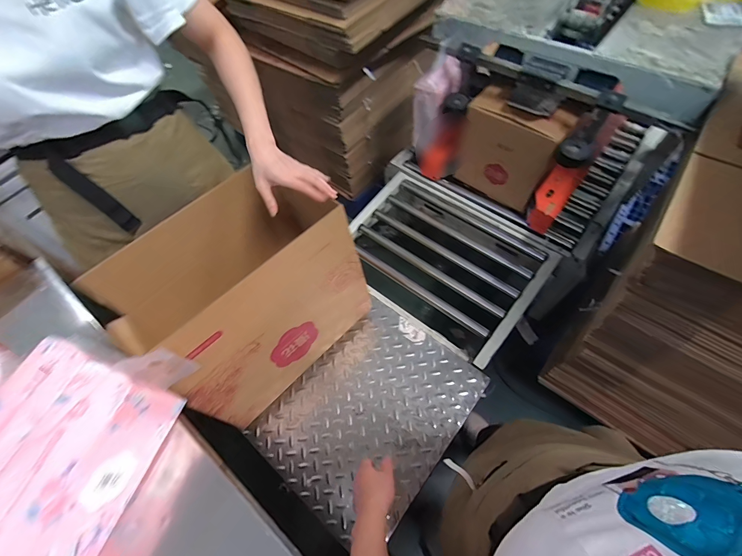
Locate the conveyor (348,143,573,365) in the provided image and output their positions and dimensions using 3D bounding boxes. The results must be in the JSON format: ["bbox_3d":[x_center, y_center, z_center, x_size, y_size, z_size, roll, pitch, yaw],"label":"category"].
[{"bbox_3d":[0.217,-0.091,1.068,0.673,0.095,0.476,34,68,21],"label":"conveyor"}]

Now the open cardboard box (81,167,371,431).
[{"bbox_3d":[-0.283,0.044,0.802,0.345,0.340,0.432,38,69,23],"label":"open cardboard box"}]

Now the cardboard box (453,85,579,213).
[{"bbox_3d":[0.412,-0.380,1.013,0.260,0.300,0.120,31,67,20],"label":"cardboard box"}]

